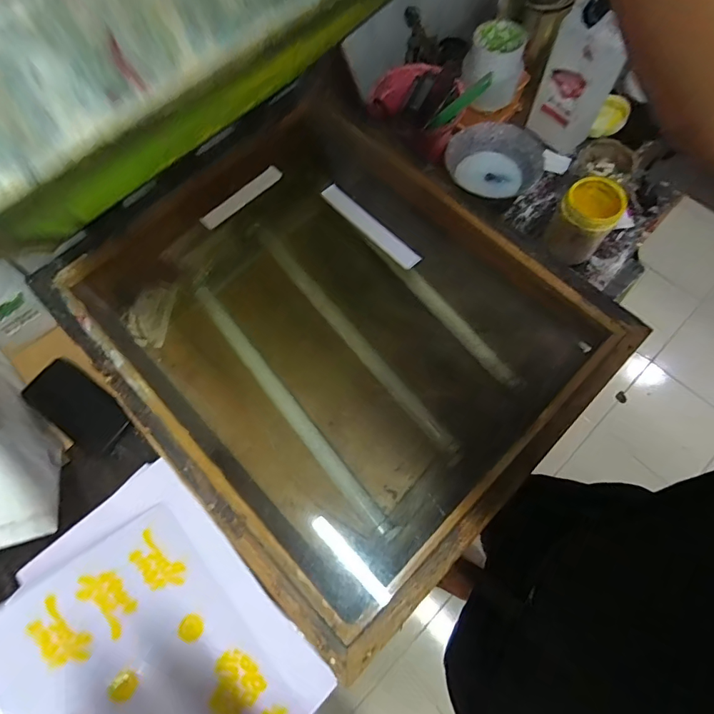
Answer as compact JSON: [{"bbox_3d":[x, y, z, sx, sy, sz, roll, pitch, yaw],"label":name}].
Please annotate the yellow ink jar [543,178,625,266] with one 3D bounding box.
[{"bbox_3d":[0.339,-0.200,0.667,0.082,0.110,0.087,33,74,14],"label":"yellow ink jar"}]

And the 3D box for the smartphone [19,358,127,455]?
[{"bbox_3d":[-0.416,0.069,0.660,0.158,0.009,0.079,33,72,8],"label":"smartphone"}]

